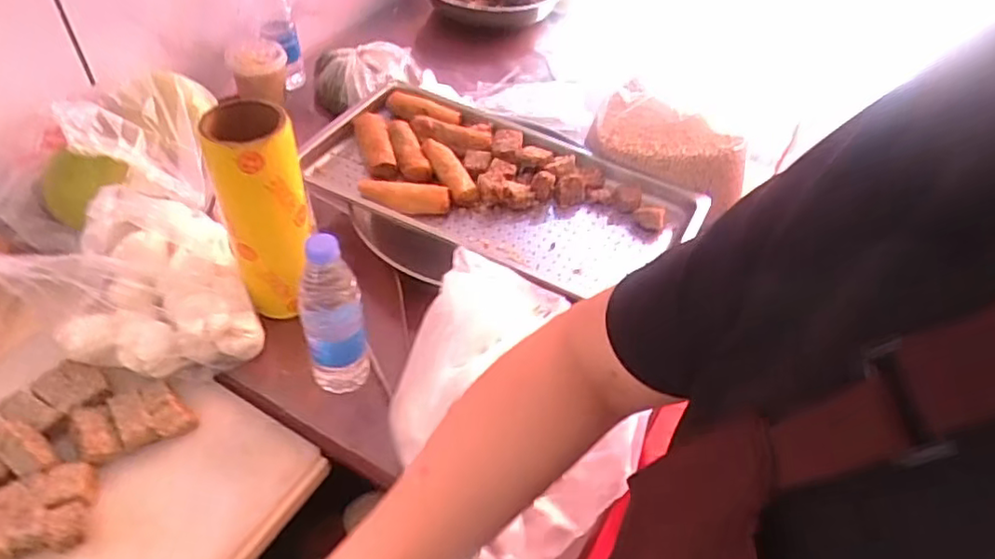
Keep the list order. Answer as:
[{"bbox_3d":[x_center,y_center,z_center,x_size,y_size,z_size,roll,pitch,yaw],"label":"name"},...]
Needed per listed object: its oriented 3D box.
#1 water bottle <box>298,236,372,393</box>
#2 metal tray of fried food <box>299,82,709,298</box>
[{"bbox_3d":[-0.180,0.045,0.694,0.067,0.219,0.057,-9,48,-14],"label":"water bottle"},{"bbox_3d":[-0.013,-0.141,0.905,0.516,0.055,0.276,29,51,21],"label":"metal tray of fried food"}]

